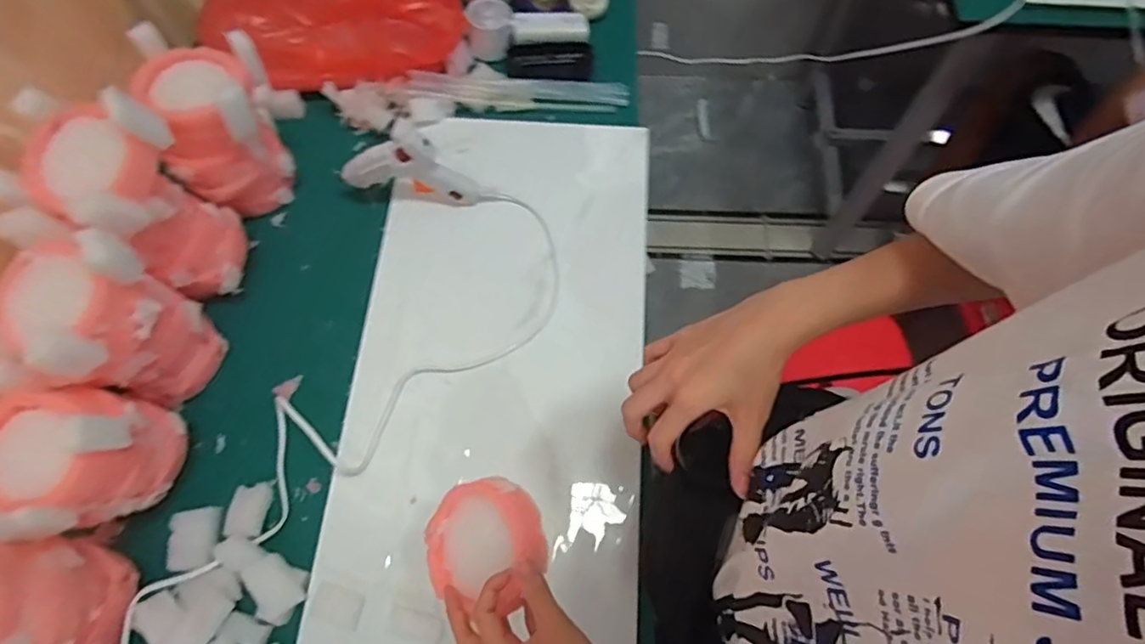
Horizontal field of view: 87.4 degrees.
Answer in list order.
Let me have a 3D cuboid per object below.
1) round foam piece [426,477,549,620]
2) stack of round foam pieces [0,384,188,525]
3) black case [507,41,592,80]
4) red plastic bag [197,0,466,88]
[{"bbox_3d":[-0.072,0.165,0.461,0.102,0.029,0.080,-22,64,28],"label":"round foam piece"},{"bbox_3d":[-0.417,0.115,0.517,0.101,0.146,0.111,13,69,5],"label":"stack of round foam pieces"},{"bbox_3d":[-0.029,-0.336,0.777,0.105,0.018,0.054,-1,68,0],"label":"black case"},{"bbox_3d":[-0.292,-0.370,0.719,0.325,0.120,0.137,-3,68,-1],"label":"red plastic bag"}]

